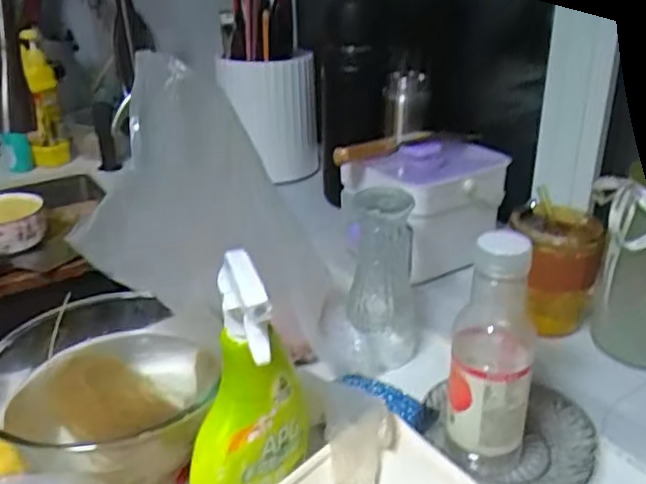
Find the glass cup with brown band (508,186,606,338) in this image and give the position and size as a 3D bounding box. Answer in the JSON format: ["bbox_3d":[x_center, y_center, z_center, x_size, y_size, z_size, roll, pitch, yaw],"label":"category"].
[{"bbox_3d":[0.233,0.035,0.639,0.073,0.128,0.083,1,26,5],"label":"glass cup with brown band"}]

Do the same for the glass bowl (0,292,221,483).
[{"bbox_3d":[-0.178,0.131,0.542,0.163,0.091,0.193,-7,26,-11],"label":"glass bowl"}]

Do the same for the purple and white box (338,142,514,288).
[{"bbox_3d":[0.125,-0.044,0.765,0.156,0.127,0.121,-17,30,-29],"label":"purple and white box"}]

